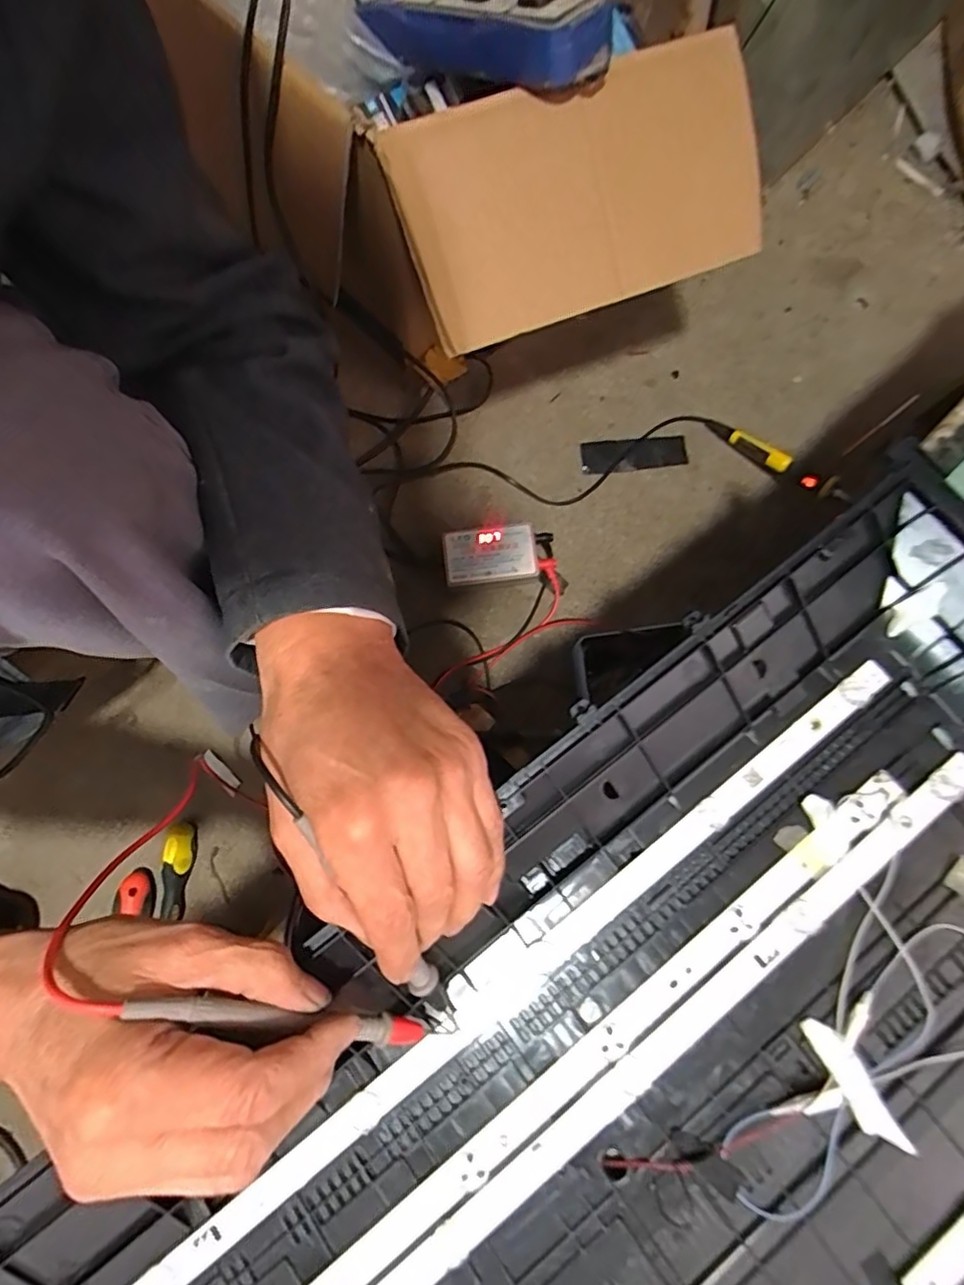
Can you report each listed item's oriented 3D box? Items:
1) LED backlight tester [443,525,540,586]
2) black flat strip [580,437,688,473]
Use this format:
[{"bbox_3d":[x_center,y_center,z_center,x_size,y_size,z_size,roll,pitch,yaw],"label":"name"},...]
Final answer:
[{"bbox_3d":[0.010,-0.089,0.630,0.100,0.043,0.059,-6,83,0],"label":"LED backlight tester"},{"bbox_3d":[0.166,-0.208,0.663,0.113,0.005,0.037,-6,85,2],"label":"black flat strip"}]

